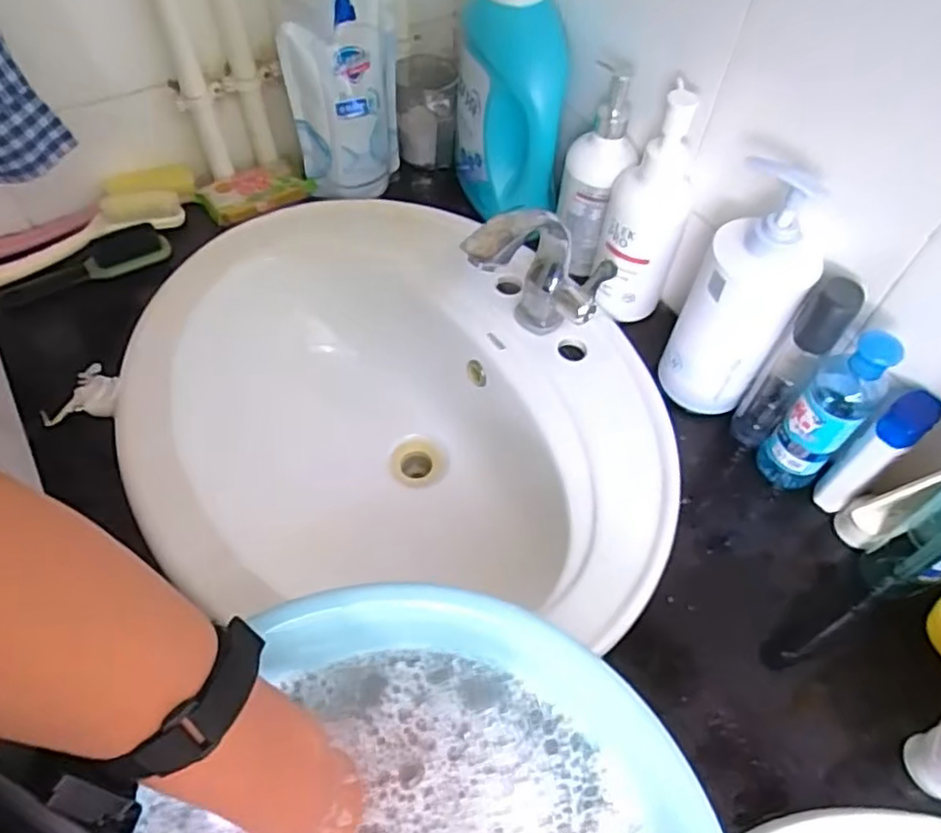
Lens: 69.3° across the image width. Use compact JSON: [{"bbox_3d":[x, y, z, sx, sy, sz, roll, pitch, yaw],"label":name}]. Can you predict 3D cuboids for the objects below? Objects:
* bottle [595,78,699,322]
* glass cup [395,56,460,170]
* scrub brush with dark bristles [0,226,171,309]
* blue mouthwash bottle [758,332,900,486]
[{"bbox_3d":[0.156,-0.174,0.598,0.065,0.205,0.054,17,57,8],"label":"bottle"},{"bbox_3d":[-0.051,-0.348,0.788,0.067,0.103,0.077,3,56,-1],"label":"glass cup"},{"bbox_3d":[-0.399,-0.157,0.704,0.167,0.033,0.037,-17,59,-14],"label":"scrub brush with dark bristles"},{"bbox_3d":[0.280,-0.003,0.535,0.045,0.168,0.051,39,63,21],"label":"blue mouthwash bottle"}]

